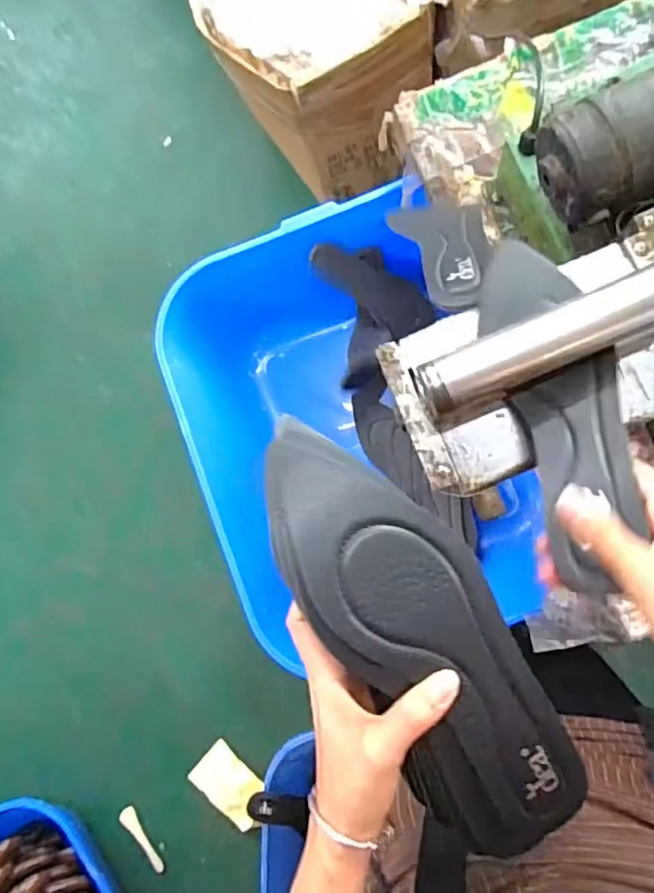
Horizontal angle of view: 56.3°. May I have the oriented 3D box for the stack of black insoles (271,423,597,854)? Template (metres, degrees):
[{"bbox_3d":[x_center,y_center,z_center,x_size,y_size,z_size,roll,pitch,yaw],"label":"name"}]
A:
[{"bbox_3d":[0.050,0.101,0.322,0.089,0.025,0.257,-33,94,3],"label":"stack of black insoles"}]

